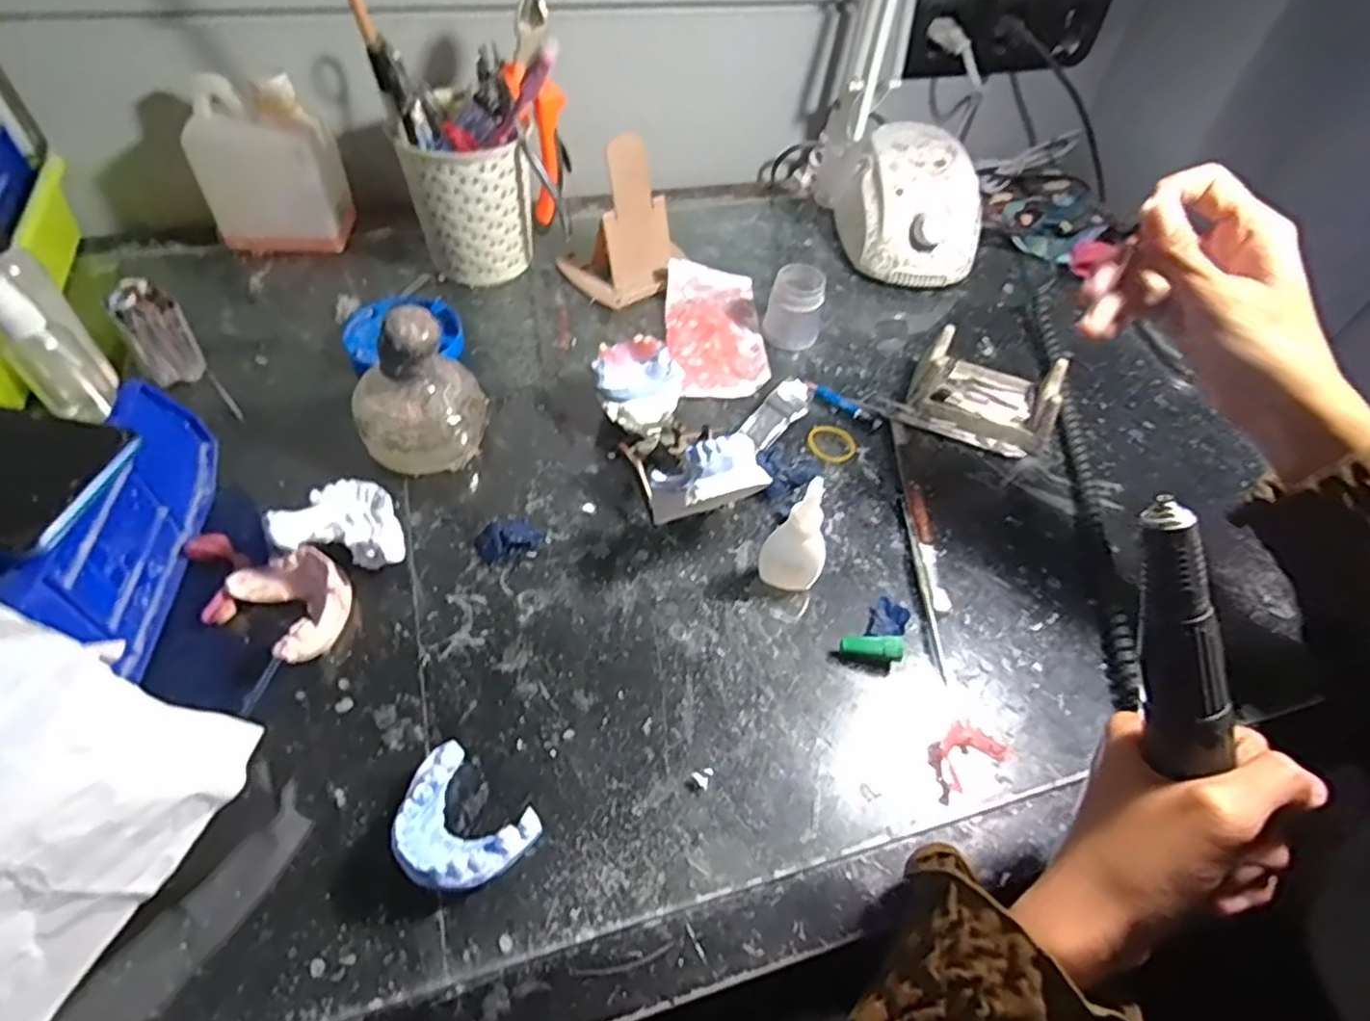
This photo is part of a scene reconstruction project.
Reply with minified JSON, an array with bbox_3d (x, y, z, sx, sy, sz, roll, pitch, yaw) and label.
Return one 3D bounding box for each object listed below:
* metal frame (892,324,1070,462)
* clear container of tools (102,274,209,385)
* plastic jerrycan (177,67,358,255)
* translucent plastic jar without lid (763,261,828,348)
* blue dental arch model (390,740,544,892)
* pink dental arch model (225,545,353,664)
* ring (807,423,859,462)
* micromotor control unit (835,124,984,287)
[{"bbox_3d":[0.218,-0.089,0.512,0.102,0.041,0.083,22,53,11],"label":"metal frame"},{"bbox_3d":[-0.350,-0.117,0.470,0.034,0.067,0.034,-32,62,-26],"label":"clear container of tools"},{"bbox_3d":[-0.323,-0.265,0.552,0.088,0.122,0.069,1,52,-5],"label":"plastic jerrycan"},{"bbox_3d":[0.086,-0.157,0.546,0.040,0.053,0.040,3,52,-3],"label":"translucent plastic jar without lid"},{"bbox_3d":[-0.102,0.140,0.314,0.061,0.027,0.049,31,56,18],"label":"blue dental arch model"},{"bbox_3d":[-0.206,0.048,0.379,0.047,0.025,0.069,-37,64,-28],"label":"pink dental arch model"},{"bbox_3d":[0.103,-0.048,0.494,0.033,0.005,0.033,3,52,-3],"label":"ring"},{"bbox_3d":[0.196,-0.266,0.616,0.102,0.084,0.136,-7,53,-11],"label":"micromotor control unit"}]

